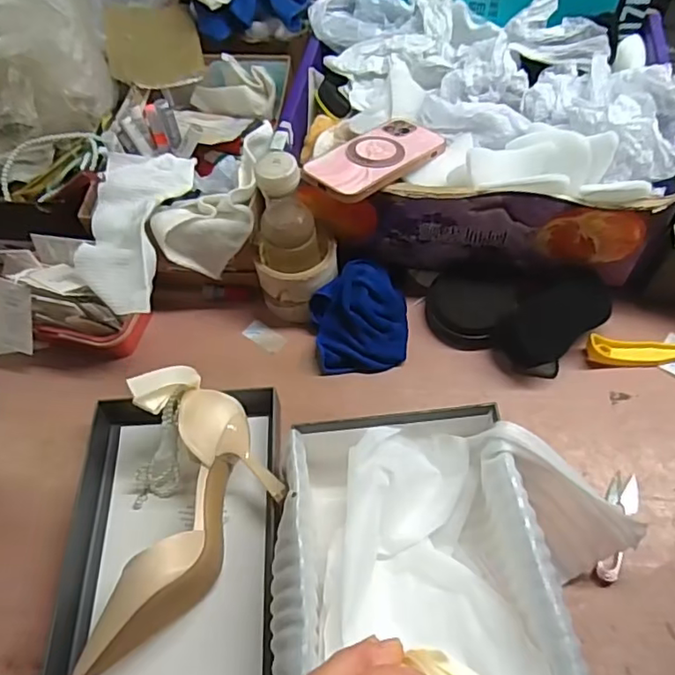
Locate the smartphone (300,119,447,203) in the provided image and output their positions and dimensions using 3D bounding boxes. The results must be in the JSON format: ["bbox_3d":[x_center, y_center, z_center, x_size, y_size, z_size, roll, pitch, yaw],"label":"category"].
[{"bbox_3d":[0.037,-0.184,0.593,0.074,0.015,0.149,38,59,26],"label":"smartphone"}]

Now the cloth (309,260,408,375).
[{"bbox_3d":[0.025,-0.021,0.635,0.103,0.067,0.104,-6,58,0],"label":"cloth"}]

